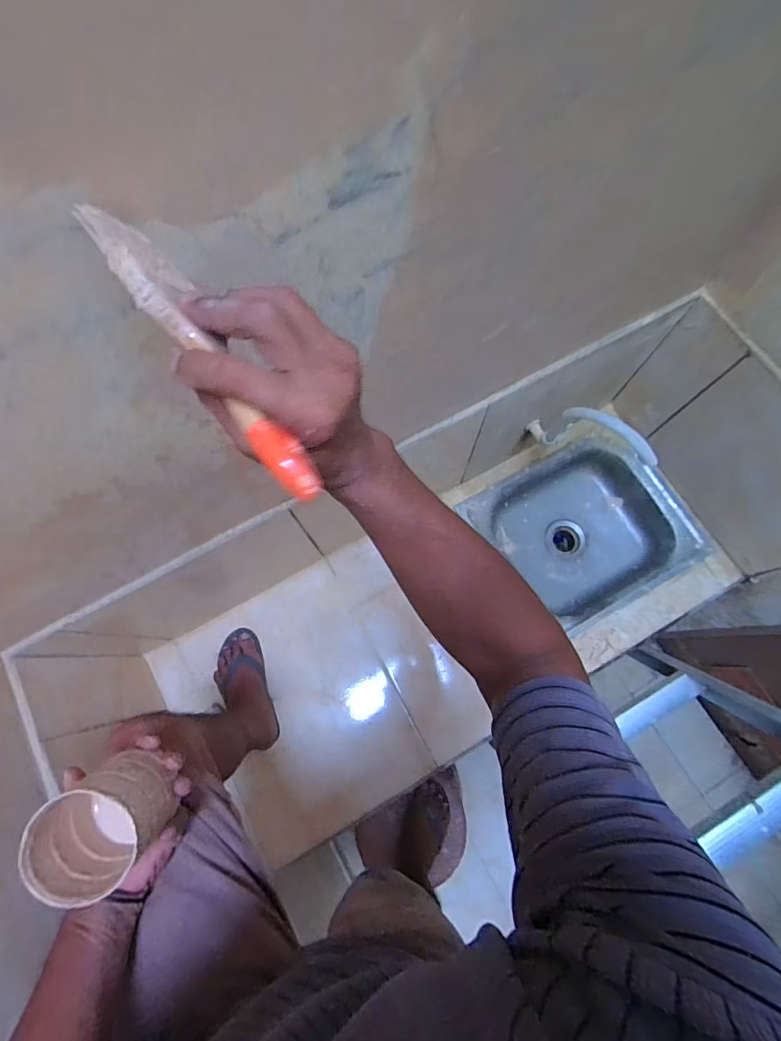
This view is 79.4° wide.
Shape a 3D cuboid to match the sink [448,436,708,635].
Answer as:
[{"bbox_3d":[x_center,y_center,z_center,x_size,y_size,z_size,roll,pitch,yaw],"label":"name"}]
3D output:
[{"bbox_3d":[0.475,0.036,1.214,0.485,0.154,0.395,-28,73,-6],"label":"sink"}]

